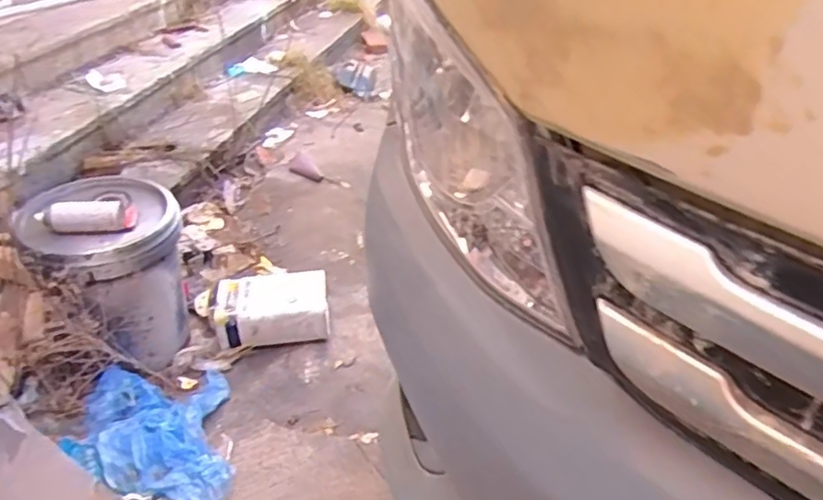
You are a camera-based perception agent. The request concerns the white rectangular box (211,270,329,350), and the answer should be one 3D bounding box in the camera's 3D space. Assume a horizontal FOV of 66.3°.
[{"bbox_3d":[-0.354,0.156,1.595,0.285,0.118,0.184,-4,34,-5],"label":"white rectangular box"}]

